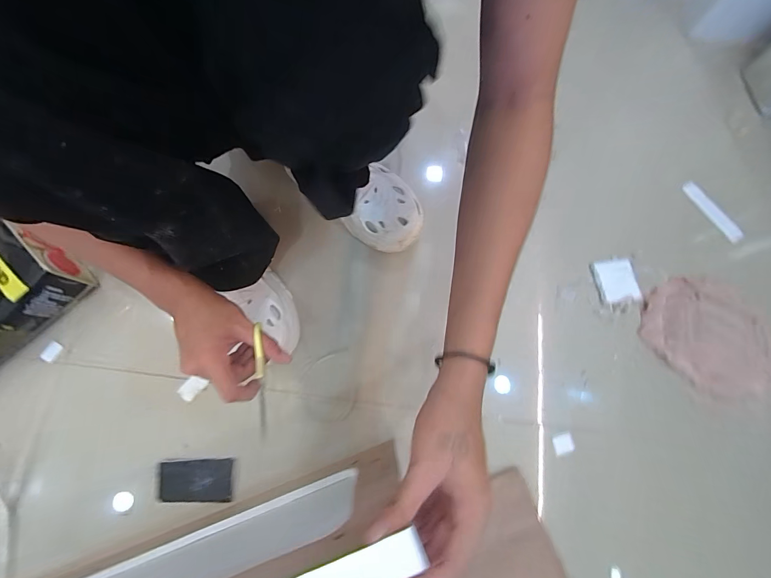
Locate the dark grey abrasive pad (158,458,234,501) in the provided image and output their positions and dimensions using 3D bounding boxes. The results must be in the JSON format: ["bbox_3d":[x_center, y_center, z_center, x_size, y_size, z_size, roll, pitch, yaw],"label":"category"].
[{"bbox_3d":[-0.255,0.256,0.452,0.100,0.008,0.050,-1,75,0],"label":"dark grey abrasive pad"}]

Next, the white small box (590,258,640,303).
[{"bbox_3d":[0.344,-0.013,0.507,0.055,0.012,0.066,-6,75,-1],"label":"white small box"}]

